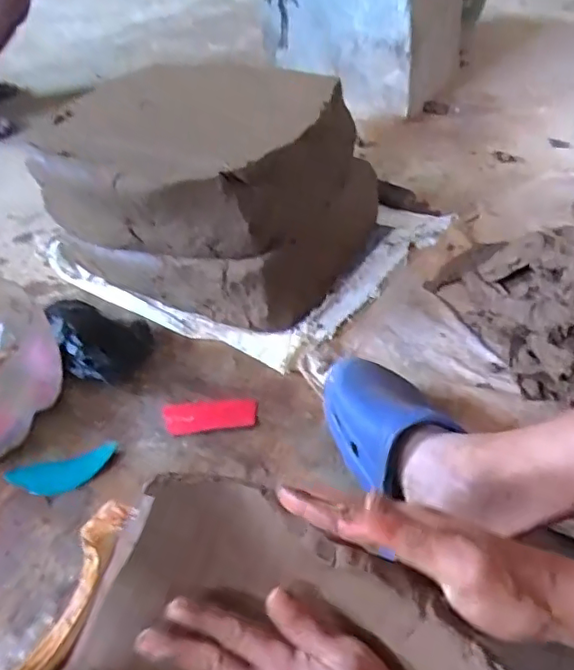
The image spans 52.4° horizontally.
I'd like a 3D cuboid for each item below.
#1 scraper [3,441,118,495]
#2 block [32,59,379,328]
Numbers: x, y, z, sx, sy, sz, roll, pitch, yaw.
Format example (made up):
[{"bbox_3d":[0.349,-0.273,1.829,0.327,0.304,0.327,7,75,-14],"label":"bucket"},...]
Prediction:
[{"bbox_3d":[-0.250,0.153,0.647,0.119,0.012,0.045,-16,43,-8],"label":"scraper"},{"bbox_3d":[-0.114,-0.229,0.878,0.407,0.247,0.358,15,46,22],"label":"block"}]

